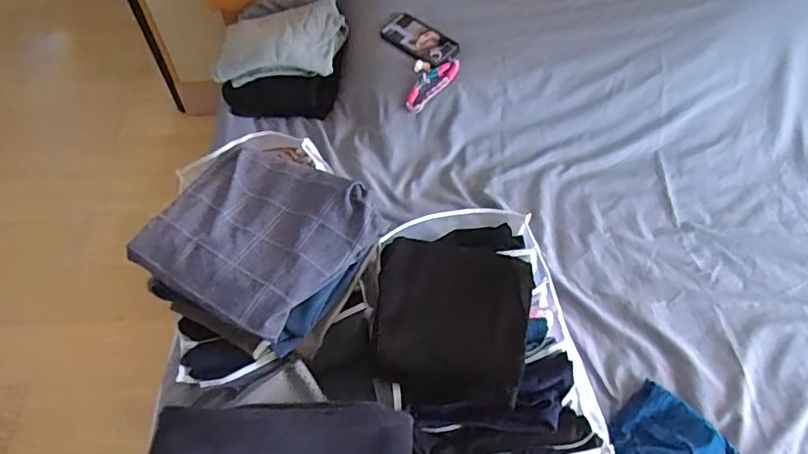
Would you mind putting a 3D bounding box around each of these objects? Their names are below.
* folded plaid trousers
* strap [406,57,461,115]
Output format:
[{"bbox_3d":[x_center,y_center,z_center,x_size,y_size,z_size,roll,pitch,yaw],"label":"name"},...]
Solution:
[{"bbox_3d":[-0.203,0.005,0.749,0.296,0.053,0.259,26,60,16],"label":"folded plaid trousers"},{"bbox_3d":[0.055,-0.294,1.104,0.146,0.025,0.045,-45,66,-8],"label":"strap"}]

